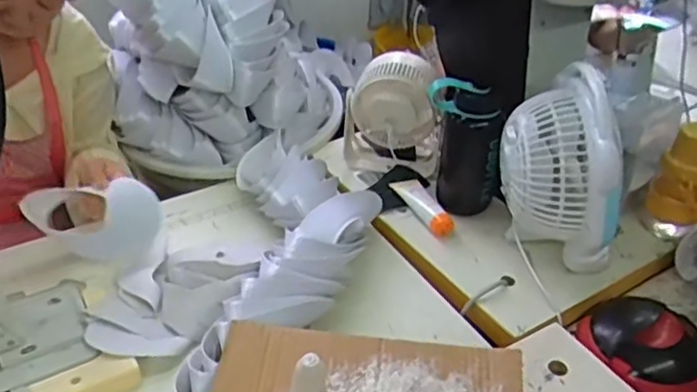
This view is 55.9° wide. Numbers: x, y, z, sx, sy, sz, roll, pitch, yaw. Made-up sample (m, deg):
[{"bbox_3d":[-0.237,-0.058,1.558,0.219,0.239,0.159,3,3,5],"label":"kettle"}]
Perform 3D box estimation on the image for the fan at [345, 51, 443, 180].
[{"bbox_3d":[0.072,-0.133,1.084,0.153,0.169,0.139,4,37,3],"label":"fan"}]

